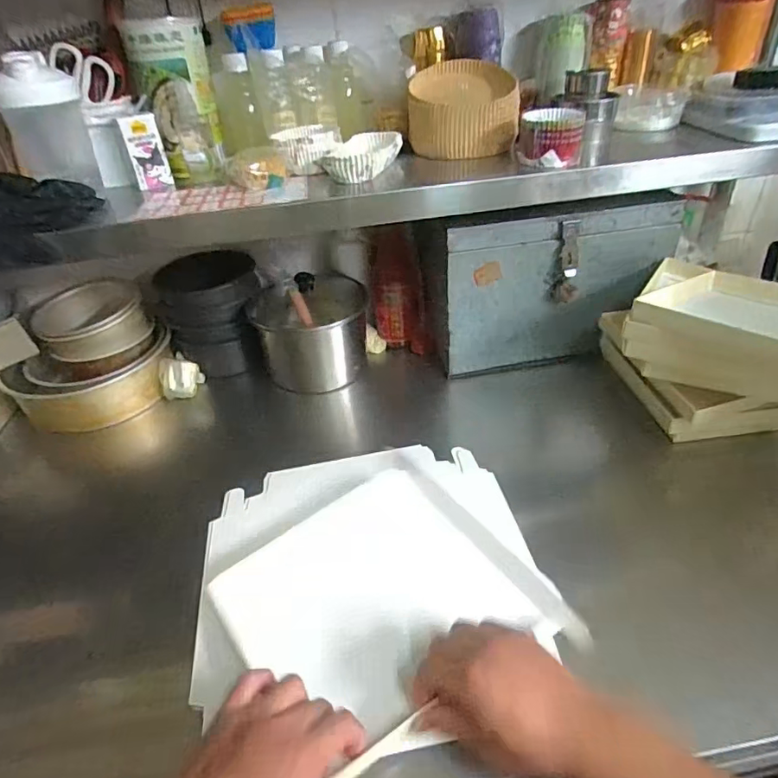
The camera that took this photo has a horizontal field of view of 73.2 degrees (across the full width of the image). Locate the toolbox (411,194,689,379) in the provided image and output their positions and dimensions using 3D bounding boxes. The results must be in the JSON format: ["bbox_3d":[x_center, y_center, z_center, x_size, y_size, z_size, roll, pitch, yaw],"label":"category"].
[{"bbox_3d":[0.240,-0.184,0.844,0.355,0.256,0.179,-9,38,-5],"label":"toolbox"}]

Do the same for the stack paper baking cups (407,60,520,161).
[{"bbox_3d":[0.100,-0.381,0.716,0.145,0.090,0.130,-4,38,1],"label":"stack paper baking cups"}]

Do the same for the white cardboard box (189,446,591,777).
[{"bbox_3d":[-0.019,0.191,0.547,0.343,0.059,0.334,-11,38,-8],"label":"white cardboard box"}]

